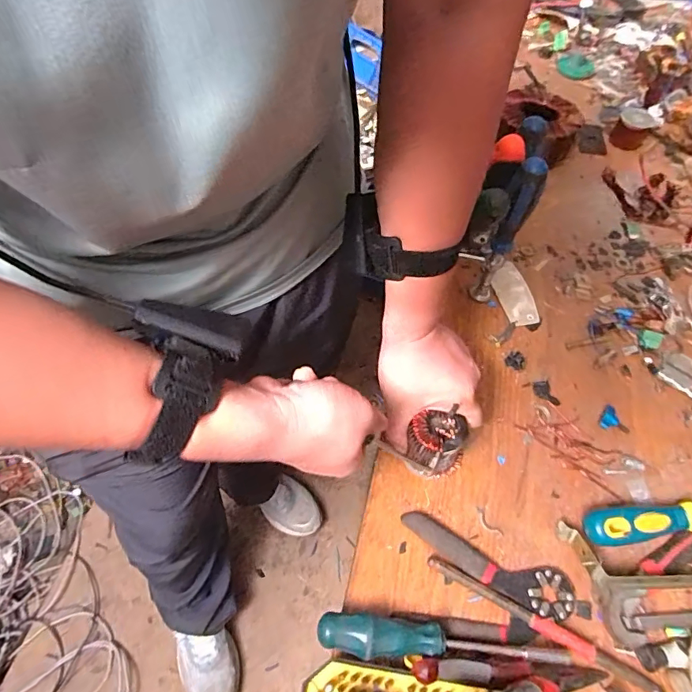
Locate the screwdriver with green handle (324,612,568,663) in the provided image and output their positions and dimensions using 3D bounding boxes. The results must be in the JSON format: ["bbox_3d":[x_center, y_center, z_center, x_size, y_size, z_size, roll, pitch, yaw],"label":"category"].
[{"bbox_3d":[0.076,0.234,0.372,0.195,0.034,0.026,6,57,0],"label":"screwdriver with green handle"}]

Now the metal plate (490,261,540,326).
[{"bbox_3d":[0.208,-0.067,0.592,0.043,0.004,0.093,-9,58,-10],"label":"metal plate"}]

